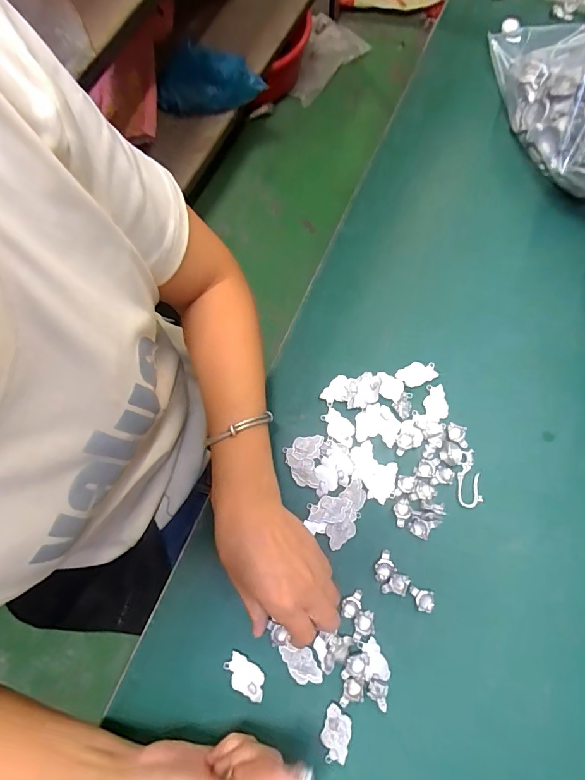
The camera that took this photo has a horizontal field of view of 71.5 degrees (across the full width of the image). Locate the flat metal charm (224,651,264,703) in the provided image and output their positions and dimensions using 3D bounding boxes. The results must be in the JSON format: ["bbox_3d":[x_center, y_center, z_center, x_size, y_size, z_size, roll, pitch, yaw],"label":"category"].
[{"bbox_3d":[-0.038,0.228,0.322,0.037,0.004,0.021,33,77,10],"label":"flat metal charm"}]

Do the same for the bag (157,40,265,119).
[{"bbox_3d":[-0.235,-0.850,1.124,0.298,0.134,0.113,15,75,7],"label":"bag"}]

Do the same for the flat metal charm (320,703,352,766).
[{"bbox_3d":[0.033,0.264,0.310,0.021,0.004,0.035,17,75,6],"label":"flat metal charm"}]

